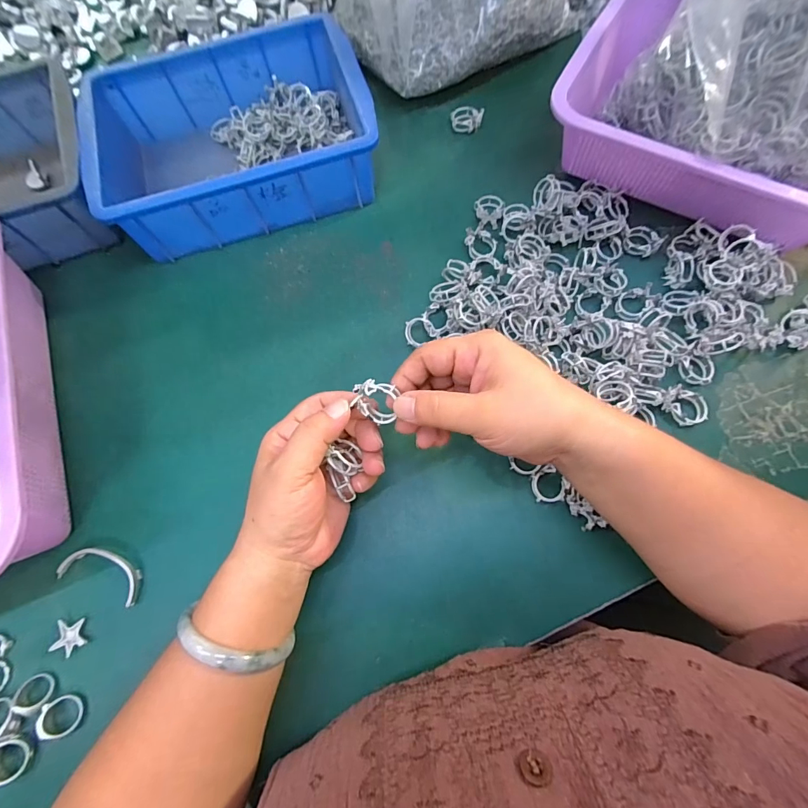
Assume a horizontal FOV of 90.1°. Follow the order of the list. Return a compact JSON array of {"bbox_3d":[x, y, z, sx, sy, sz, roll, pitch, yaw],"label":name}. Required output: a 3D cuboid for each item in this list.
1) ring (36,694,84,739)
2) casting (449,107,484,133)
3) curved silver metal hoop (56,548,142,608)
[{"bbox_3d":[-0.229,0.208,0.268,0.024,0.009,0.022,-1,73,2],"label":"ring"},{"bbox_3d":[0.065,-0.297,0.418,0.033,0.011,0.025,9,73,5],"label":"casting"},{"bbox_3d":[-0.221,0.124,0.295,0.065,0.009,0.026,18,74,7],"label":"curved silver metal hoop"}]

